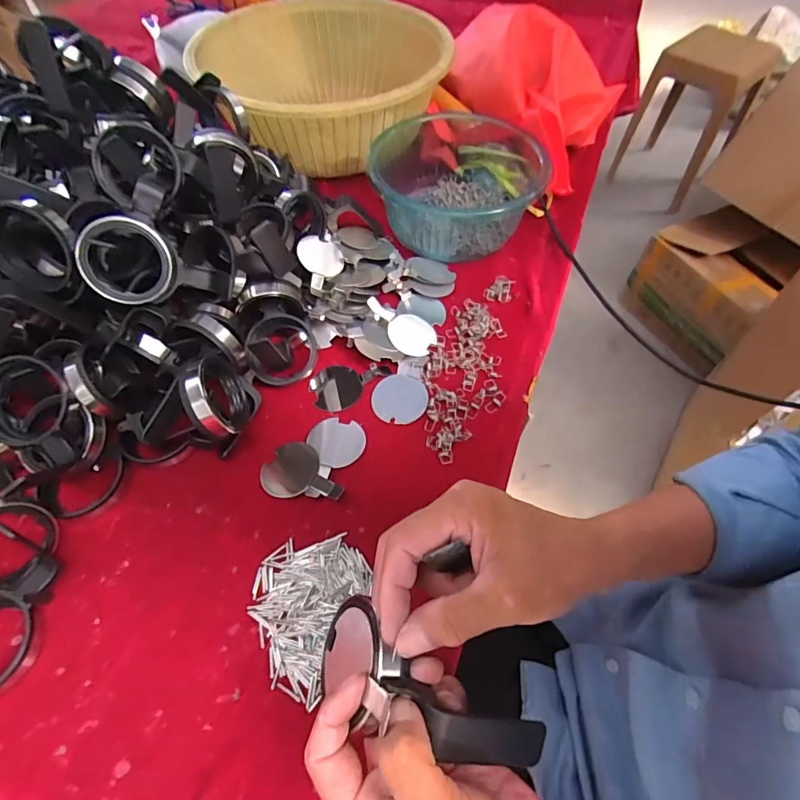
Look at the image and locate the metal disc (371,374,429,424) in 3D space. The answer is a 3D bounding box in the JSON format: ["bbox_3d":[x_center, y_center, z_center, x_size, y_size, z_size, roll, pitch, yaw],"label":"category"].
[{"bbox_3d":[0.000,-0.002,0.452,0.054,0.005,0.054,-1,57,1],"label":"metal disc"}]

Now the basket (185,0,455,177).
[{"bbox_3d":[-0.110,-0.466,0.673,0.351,0.123,0.367,-6,58,-2],"label":"basket"}]

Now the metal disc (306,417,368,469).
[{"bbox_3d":[-0.059,0.038,0.426,0.048,0.004,0.054,-30,57,-18],"label":"metal disc"}]

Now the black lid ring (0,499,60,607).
[{"bbox_3d":[-0.301,0.112,0.341,0.081,0.035,0.067,23,67,-18],"label":"black lid ring"}]

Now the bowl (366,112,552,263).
[{"bbox_3d":[0.072,-0.278,0.575,0.209,0.086,0.237,11,58,9],"label":"bowl"}]

